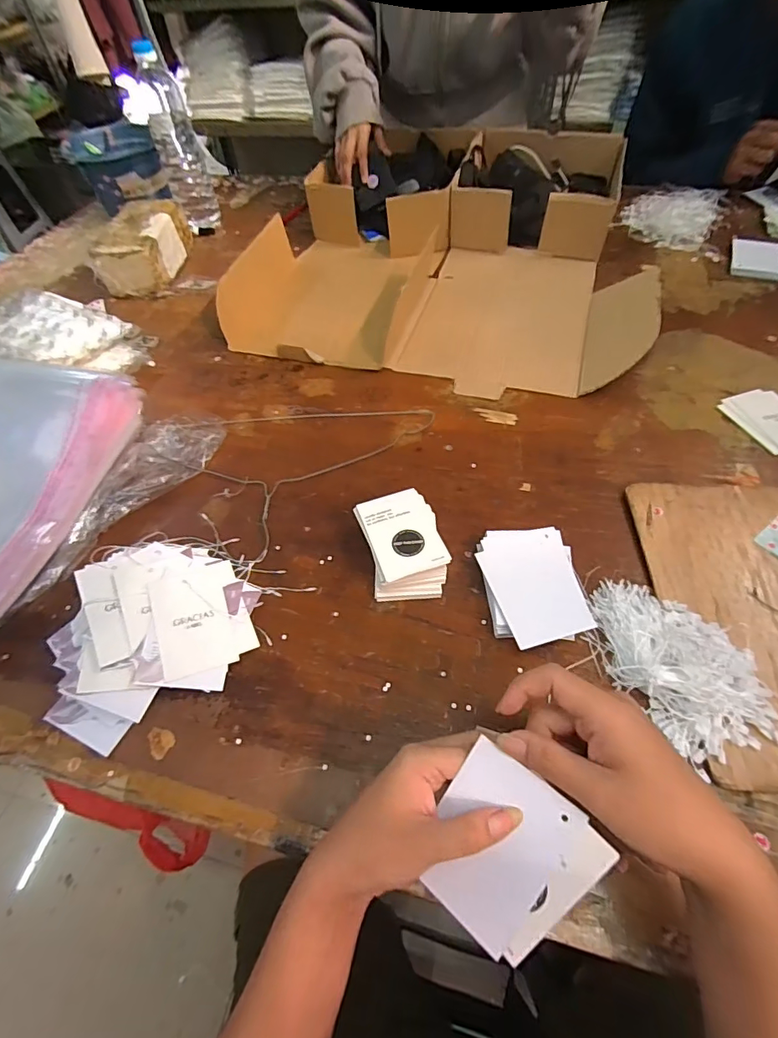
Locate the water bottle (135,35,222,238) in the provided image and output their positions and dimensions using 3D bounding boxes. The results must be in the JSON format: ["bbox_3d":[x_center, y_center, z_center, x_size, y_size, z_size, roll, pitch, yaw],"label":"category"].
[{"bbox_3d":[-0.381,-0.668,0.843,0.072,0.262,0.061,-19,55,-9],"label":"water bottle"}]

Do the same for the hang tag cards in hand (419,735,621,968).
[{"bbox_3d":[0.068,0.200,0.278,0.087,0.006,0.098,34,95,26],"label":"hang tag cards in hand"}]

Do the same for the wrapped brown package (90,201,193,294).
[{"bbox_3d":[-0.436,-0.484,0.839,0.109,0.088,0.201,-5,54,1],"label":"wrapped brown package"}]

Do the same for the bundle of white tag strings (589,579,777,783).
[{"bbox_3d":[0.240,0.112,0.389,0.108,0.023,0.155,-31,57,-17],"label":"bundle of white tag strings"}]

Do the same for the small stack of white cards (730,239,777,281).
[{"bbox_3d":[0.604,-0.428,0.766,0.073,0.014,0.097,16,57,16],"label":"small stack of white cards"}]

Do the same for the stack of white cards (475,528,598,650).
[{"bbox_3d":[0.135,0.062,0.434,0.091,0.023,0.115,-8,54,-1],"label":"stack of white cards"}]

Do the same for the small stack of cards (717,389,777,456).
[{"bbox_3d":[0.456,-0.120,0.558,0.072,0.004,0.097,-16,54,-7],"label":"small stack of cards"}]

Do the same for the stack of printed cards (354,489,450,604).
[{"bbox_3d":[0.013,0.027,0.454,0.070,0.048,0.097,-12,54,-4],"label":"stack of printed cards"}]

